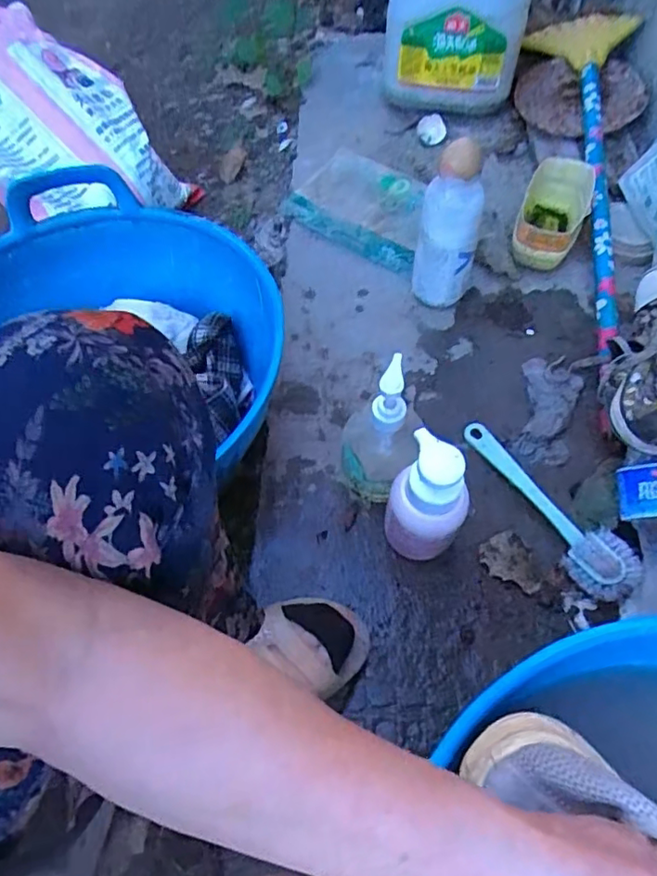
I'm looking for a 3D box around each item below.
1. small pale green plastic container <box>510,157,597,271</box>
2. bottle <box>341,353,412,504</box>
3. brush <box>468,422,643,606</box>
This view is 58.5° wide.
[{"bbox_3d":[0.284,-0.286,0.752,0.078,0.056,0.157,19,62,11],"label":"small pale green plastic container"},{"bbox_3d":[0.045,0.002,0.536,0.060,0.171,0.062,-15,61,-8],"label":"bottle"},{"bbox_3d":[0.219,0.062,0.582,0.055,0.041,0.212,-23,63,-13],"label":"brush"}]

